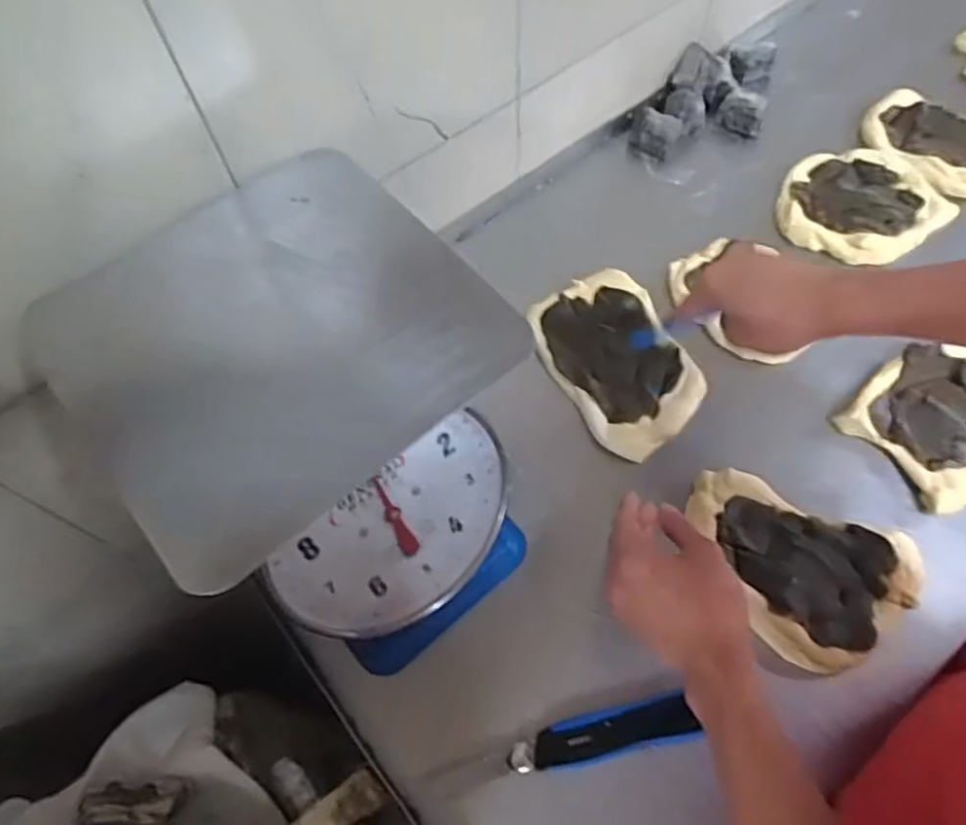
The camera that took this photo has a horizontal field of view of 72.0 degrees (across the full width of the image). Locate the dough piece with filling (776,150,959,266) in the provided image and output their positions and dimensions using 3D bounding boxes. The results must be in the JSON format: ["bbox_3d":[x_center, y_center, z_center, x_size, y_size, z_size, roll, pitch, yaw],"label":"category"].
[{"bbox_3d":[0.416,-0.230,0.743,0.160,0.023,0.156,-1,63,2],"label":"dough piece with filling"}]

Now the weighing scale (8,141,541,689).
[{"bbox_3d":[-0.113,0.010,0.517,0.290,0.262,0.235,41,71,20],"label":"weighing scale"}]

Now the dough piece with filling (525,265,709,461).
[{"bbox_3d":[0.134,-0.052,0.665,0.121,0.026,0.192,-26,65,-10],"label":"dough piece with filling"}]

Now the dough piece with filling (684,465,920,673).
[{"bbox_3d":[0.259,0.132,0.560,0.185,0.022,0.131,25,67,15],"label":"dough piece with filling"}]

